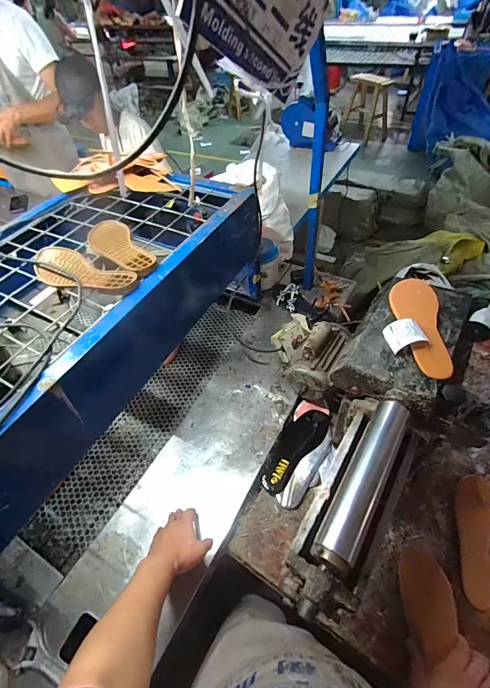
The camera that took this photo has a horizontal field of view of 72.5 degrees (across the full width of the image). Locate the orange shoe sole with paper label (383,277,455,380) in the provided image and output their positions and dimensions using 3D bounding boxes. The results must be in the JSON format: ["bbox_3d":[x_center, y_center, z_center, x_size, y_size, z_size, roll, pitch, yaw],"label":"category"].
[{"bbox_3d":[0.319,-0.039,0.628,0.101,0.033,0.222,6,52,10],"label":"orange shoe sole with paper label"}]

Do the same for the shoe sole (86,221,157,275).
[{"bbox_3d":[-0.275,-0.216,0.735,0.080,0.020,0.242,-33,55,-20],"label":"shoe sole"}]

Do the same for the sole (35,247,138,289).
[{"bbox_3d":[-0.333,-0.144,0.677,0.243,0.022,0.093,22,56,21],"label":"sole"}]

